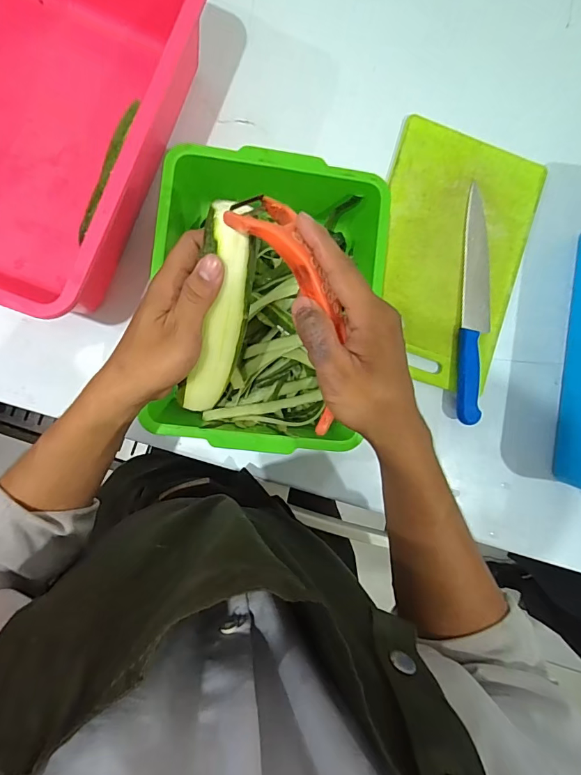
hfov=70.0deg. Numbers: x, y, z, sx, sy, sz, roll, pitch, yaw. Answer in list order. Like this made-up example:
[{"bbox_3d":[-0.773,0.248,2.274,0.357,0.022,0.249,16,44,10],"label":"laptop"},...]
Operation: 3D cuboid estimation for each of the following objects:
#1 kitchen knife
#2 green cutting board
[{"bbox_3d":[0.244,-0.108,0.542,0.040,0.021,0.304,5,88,-6],"label":"kitchen knife"},{"bbox_3d":[0.207,-0.176,0.549,0.197,0.014,0.329,18,87,-6],"label":"green cutting board"}]

